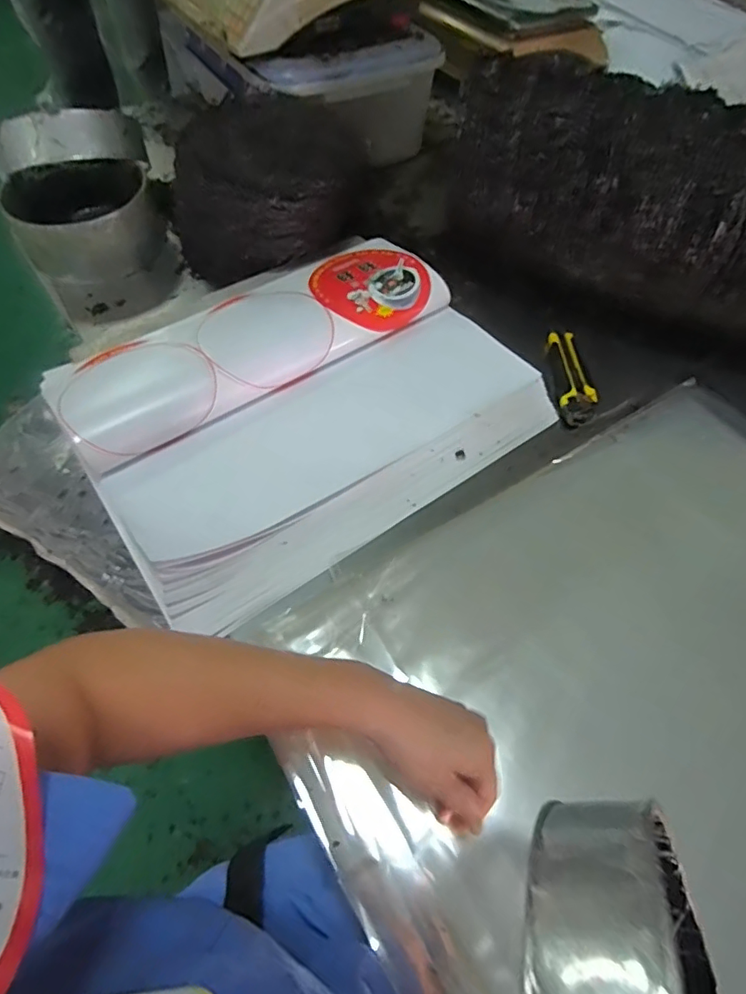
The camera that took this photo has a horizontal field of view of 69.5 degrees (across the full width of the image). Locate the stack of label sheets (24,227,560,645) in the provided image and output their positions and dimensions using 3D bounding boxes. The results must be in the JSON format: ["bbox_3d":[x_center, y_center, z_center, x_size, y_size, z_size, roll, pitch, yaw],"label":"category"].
[{"bbox_3d":[-0.075,-0.111,0.573,0.454,0.049,0.353,-31,66,-18],"label":"stack of label sheets"}]

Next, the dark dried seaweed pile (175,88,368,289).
[{"bbox_3d":[-0.128,-0.386,0.676,0.225,0.133,0.207,-4,57,-4],"label":"dark dried seaweed pile"}]

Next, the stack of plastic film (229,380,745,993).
[{"bbox_3d":[0.302,0.178,0.418,0.633,0.031,0.562,-28,62,-18],"label":"stack of plastic film"}]

